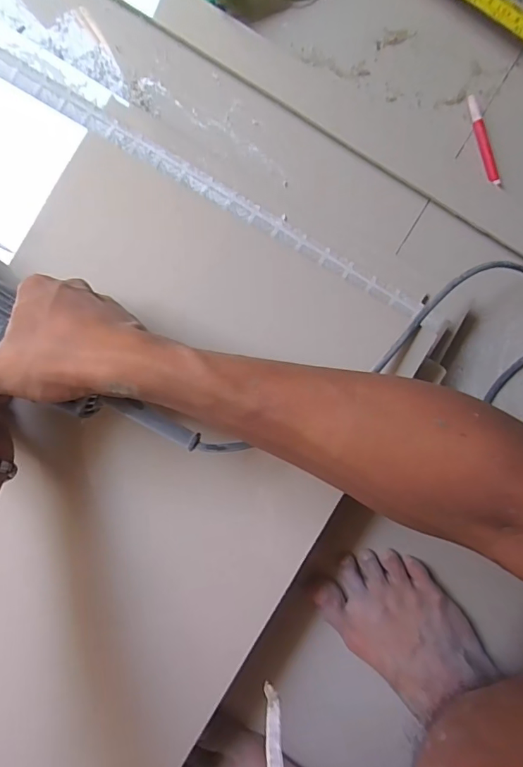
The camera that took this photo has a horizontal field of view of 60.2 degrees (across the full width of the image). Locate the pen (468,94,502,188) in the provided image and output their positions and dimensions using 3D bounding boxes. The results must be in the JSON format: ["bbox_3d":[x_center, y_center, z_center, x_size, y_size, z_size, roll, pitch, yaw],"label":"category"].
[{"bbox_3d":[0.217,-0.235,0.438,0.012,0.011,0.093,-18,89,-1],"label":"pen"}]

